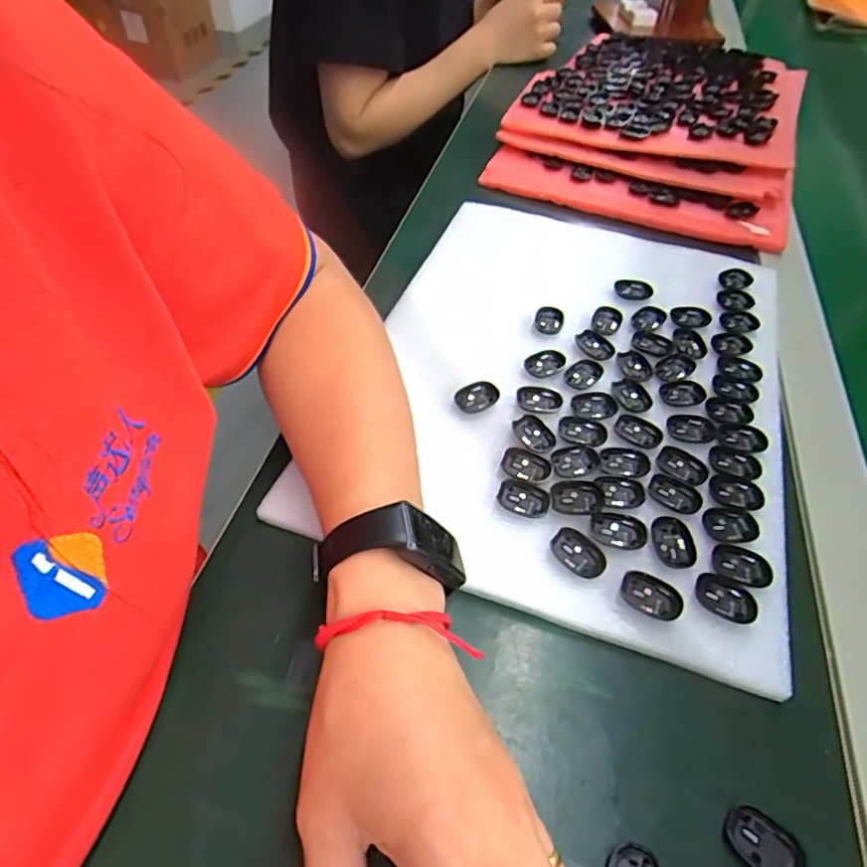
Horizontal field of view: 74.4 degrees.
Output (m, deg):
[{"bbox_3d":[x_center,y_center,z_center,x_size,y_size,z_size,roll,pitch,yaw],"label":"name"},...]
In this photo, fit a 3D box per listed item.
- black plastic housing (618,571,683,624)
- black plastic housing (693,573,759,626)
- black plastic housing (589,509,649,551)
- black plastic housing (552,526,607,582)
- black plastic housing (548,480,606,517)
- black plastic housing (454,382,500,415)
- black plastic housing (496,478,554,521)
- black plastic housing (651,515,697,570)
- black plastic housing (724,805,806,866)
[{"bbox_3d":[0.102,0.076,0.268,0.027,0.004,0.019,30,54,20],"label":"black plastic housing"},{"bbox_3d":[0.138,0.077,0.269,0.028,0.004,0.021,30,54,20],"label":"black plastic housing"},{"bbox_3d":[0.094,0.049,0.292,0.028,0.004,0.022,17,51,10],"label":"black plastic housing"},{"bbox_3d":[0.072,0.059,0.281,0.019,0.004,0.028,-35,60,-28],"label":"black plastic housing"},{"bbox_3d":[0.076,0.034,0.301,0.029,0.004,0.020,1,50,-3],"label":"black plastic housing"},{"bbox_3d":[0.027,-0.022,0.347,0.027,0.006,0.018,-22,55,-21],"label":"black plastic housing"},{"bbox_3d":[0.047,0.034,0.300,0.027,0.004,0.020,25,53,16],"label":"black plastic housing"},{"bbox_3d":[0.122,0.054,0.288,0.021,0.004,0.029,0,50,-4],"label":"black plastic housing"},{"bbox_3d":[0.126,0.156,0.217,0.027,0.004,0.019,31,55,21],"label":"black plastic housing"}]

